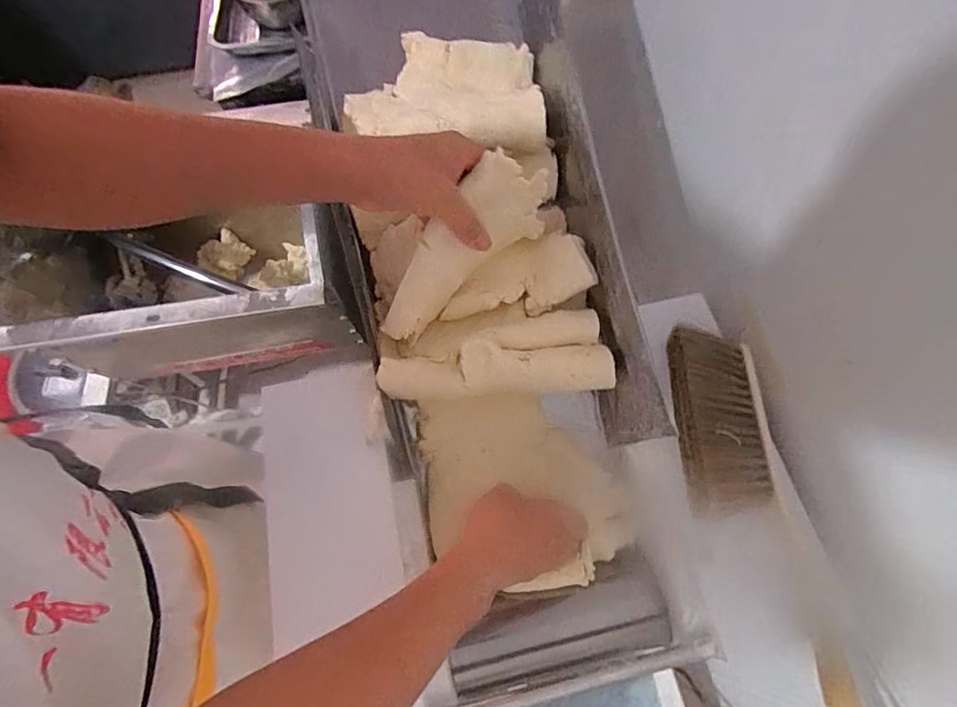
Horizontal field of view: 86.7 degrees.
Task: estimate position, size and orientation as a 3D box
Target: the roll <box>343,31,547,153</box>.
[{"bbox_3d":[-0.038,-0.301,0.581,0.220,0.036,0.145,1,66,2],"label":"roll"}]

